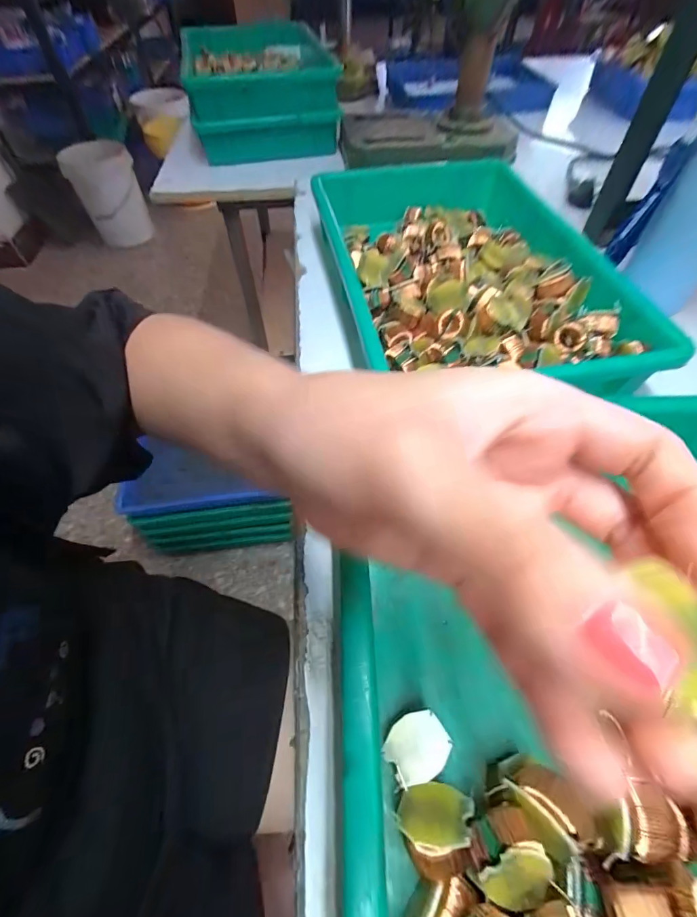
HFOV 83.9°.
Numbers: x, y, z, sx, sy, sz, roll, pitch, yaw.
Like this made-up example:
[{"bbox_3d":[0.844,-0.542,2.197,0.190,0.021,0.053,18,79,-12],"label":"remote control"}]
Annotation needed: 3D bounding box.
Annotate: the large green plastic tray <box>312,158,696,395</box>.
[{"bbox_3d":[0.118,-0.197,0.401,0.246,0.059,0.374,-11,56,-6],"label":"large green plastic tray"}]

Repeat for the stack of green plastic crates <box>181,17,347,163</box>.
[{"bbox_3d":[-0.166,-0.711,0.750,0.260,0.117,0.487,-11,56,-7],"label":"stack of green plastic crates"}]

